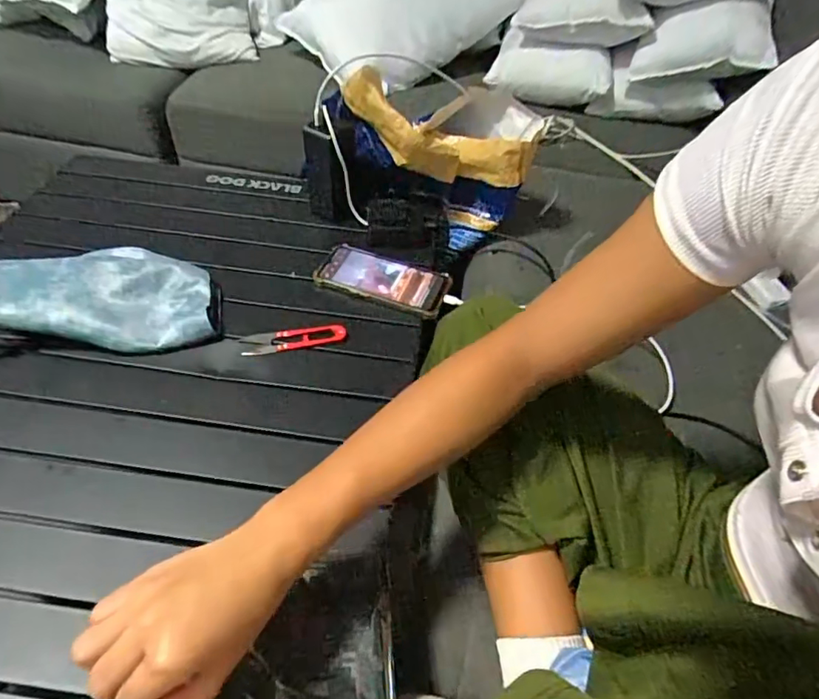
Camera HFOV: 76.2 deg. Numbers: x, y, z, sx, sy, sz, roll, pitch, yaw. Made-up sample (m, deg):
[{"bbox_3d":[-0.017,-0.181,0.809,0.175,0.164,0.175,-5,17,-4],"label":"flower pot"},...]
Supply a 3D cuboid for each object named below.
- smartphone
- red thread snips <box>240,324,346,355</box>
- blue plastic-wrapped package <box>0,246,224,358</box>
[{"bbox_3d":[-0.034,-0.093,0.681,0.168,0.015,0.084,15,49,7],"label":"smartphone"},{"bbox_3d":[-0.134,-0.015,0.607,0.116,0.011,0.030,-6,50,-11],"label":"red thread snips"},{"bbox_3d":[-0.358,-0.058,0.591,0.271,0.056,0.132,-4,49,-9],"label":"blue plastic-wrapped package"}]

